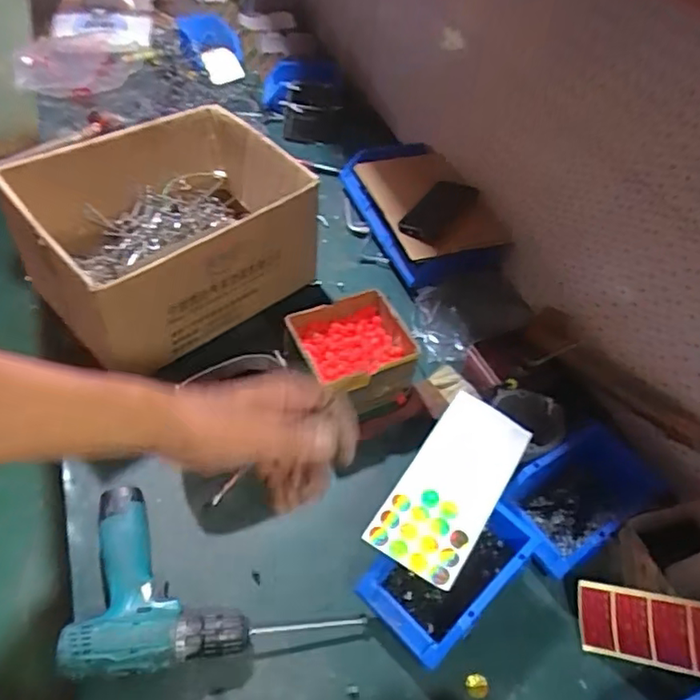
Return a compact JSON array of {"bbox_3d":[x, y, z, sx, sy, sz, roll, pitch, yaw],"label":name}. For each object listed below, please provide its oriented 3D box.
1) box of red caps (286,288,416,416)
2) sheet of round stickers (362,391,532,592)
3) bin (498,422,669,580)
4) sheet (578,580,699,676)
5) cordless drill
[{"bbox_3d":[0.000,0.012,0.851,0.152,0.099,0.140,-19,53,-21],"label":"box of red caps"},{"bbox_3d":[0.123,0.154,0.704,0.105,0.009,0.244,30,51,16],"label":"sheet of round stickers"},{"bbox_3d":[0.283,0.186,0.744,0.203,0.075,0.118,-27,57,-27],"label":"bin"},{"bbox_3d":[0.328,0.290,0.609,0.009,0.186,0.073,-2,85,-48],"label":"sheet"},{"bbox_3d":[-0.145,0.248,0.662,0.305,0.047,0.196,0,49,-6],"label":"cordless drill"}]

